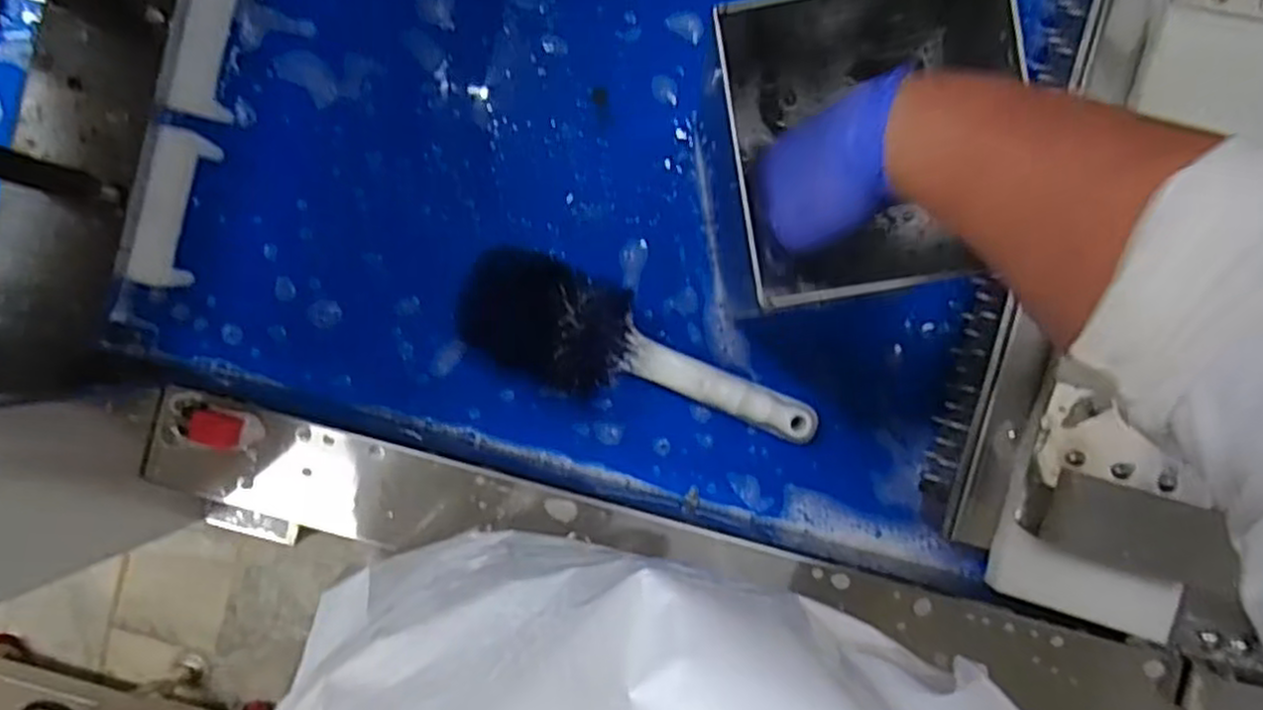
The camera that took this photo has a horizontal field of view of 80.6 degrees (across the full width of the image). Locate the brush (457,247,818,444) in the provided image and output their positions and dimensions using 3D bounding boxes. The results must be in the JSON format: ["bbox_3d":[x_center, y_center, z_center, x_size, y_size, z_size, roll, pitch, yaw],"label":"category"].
[{"bbox_3d":[0.012,0.008,0.520,0.248,0.045,0.083,24,92,1],"label":"brush"}]

